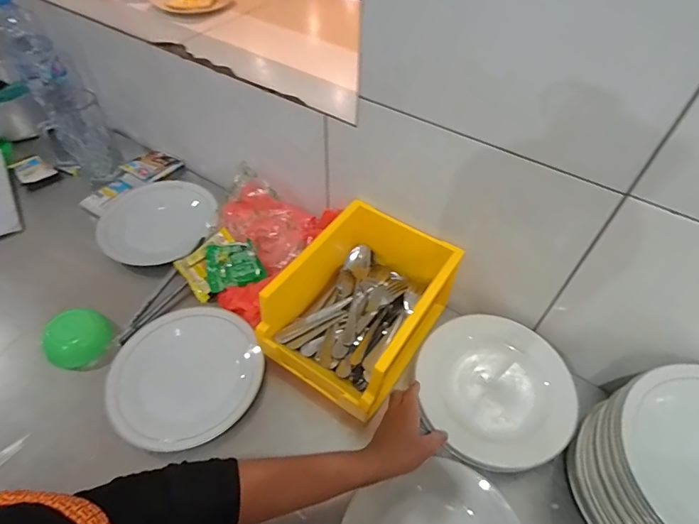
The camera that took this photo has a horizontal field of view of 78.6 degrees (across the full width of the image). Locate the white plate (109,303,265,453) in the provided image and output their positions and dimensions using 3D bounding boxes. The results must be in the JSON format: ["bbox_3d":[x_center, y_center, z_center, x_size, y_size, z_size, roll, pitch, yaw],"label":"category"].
[{"bbox_3d":[-0.248,0.163,0.652,0.213,0.033,0.224,1,50,-1],"label":"white plate"}]

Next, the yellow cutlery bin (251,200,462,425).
[{"bbox_3d":[0.016,0.067,0.658,0.196,0.143,0.264,28,55,20],"label":"yellow cutlery bin"}]

